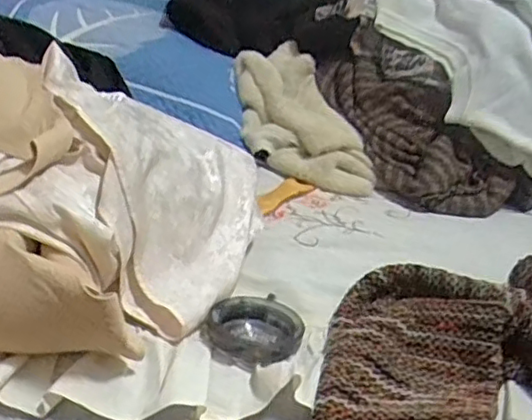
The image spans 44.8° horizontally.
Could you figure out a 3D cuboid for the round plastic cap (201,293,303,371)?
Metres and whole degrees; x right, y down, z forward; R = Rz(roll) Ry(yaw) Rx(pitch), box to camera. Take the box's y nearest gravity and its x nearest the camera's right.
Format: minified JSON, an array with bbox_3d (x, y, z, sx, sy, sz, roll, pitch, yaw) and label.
[{"bbox_3d":[-0.009,0.094,0.496,0.078,0.023,0.070,-12,35,-29],"label":"round plastic cap"}]

